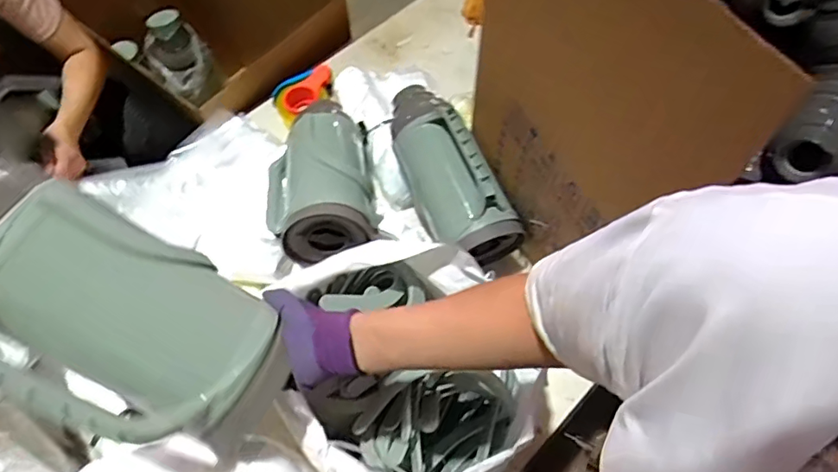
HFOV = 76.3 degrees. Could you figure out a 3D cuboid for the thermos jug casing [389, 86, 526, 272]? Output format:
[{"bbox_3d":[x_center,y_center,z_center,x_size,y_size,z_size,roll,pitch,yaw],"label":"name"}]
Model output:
[{"bbox_3d":[0.045,-0.133,1.073,0.137,0.180,0.402,-27,67,-13],"label":"thermos jug casing"}]

